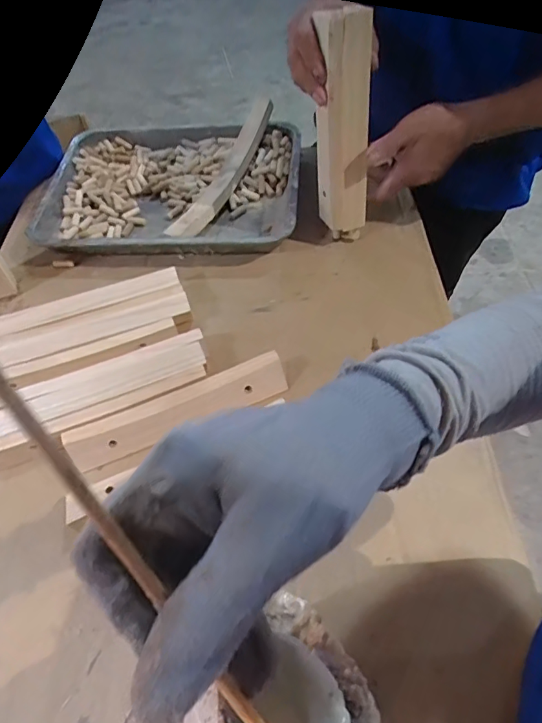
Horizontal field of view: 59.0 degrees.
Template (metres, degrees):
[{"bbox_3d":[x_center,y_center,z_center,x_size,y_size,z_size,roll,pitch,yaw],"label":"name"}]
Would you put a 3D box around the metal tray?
[{"bbox_3d":[-0.157,-0.280,0.773,0.395,0.054,0.295,1,56,5],"label":"metal tray"}]

